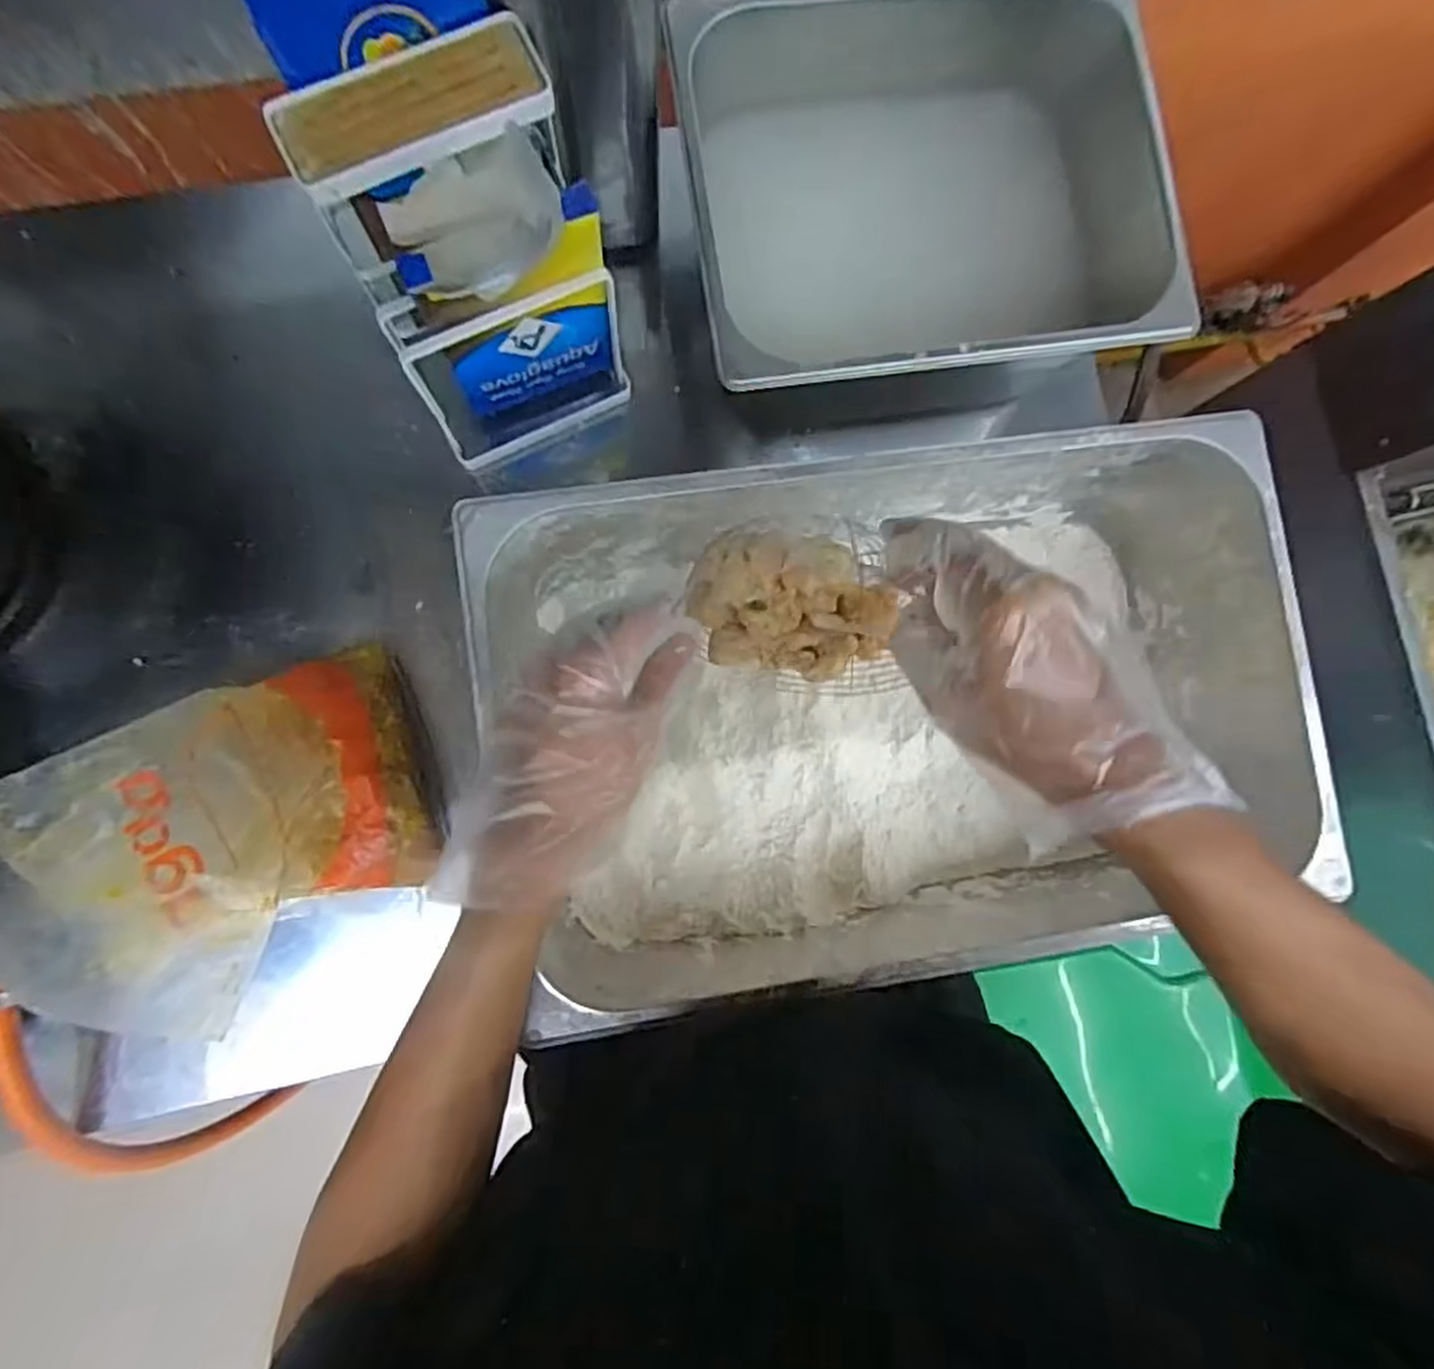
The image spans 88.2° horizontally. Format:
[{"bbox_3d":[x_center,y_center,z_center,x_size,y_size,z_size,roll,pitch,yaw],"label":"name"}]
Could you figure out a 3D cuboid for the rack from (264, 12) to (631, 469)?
[{"bbox_3d":[-0.156,-0.268,0.510,0.140,0.236,0.123,-24,88,-6],"label":"rack"}]

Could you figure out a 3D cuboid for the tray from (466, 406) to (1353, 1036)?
[{"bbox_3d":[0.116,0.016,0.516,0.505,0.139,0.314,-7,87,-5],"label":"tray"}]

